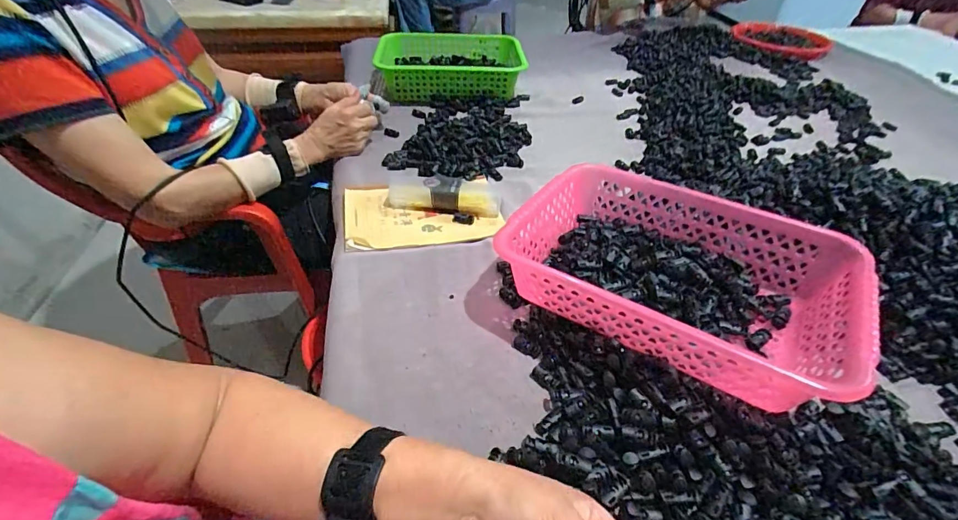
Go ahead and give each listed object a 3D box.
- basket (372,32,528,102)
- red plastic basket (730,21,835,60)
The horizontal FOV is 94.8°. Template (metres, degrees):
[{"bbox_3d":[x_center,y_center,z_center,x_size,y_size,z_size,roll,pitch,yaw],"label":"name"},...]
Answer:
[{"bbox_3d":[-0.054,-0.407,0.939,0.295,0.085,0.206,0,43,-2],"label":"basket"},{"bbox_3d":[0.857,-0.630,1.253,0.249,0.032,0.252,23,47,20],"label":"red plastic basket"}]

